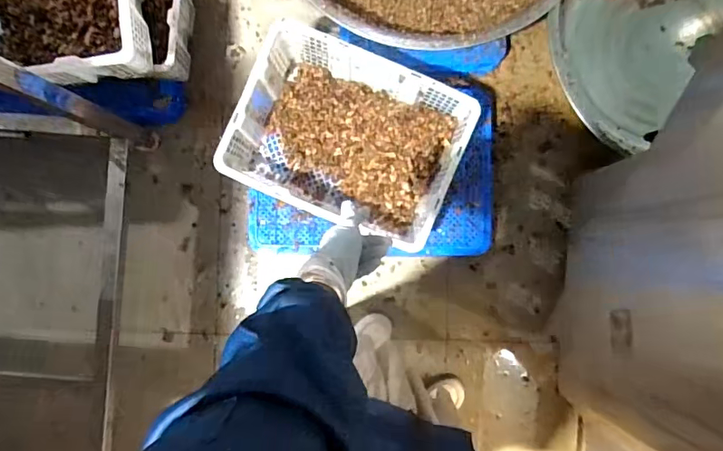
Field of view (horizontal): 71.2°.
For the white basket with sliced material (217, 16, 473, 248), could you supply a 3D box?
[{"bbox_3d":[-0.028,-0.189,1.126,0.466,0.161,0.349,23,89,1],"label":"white basket with sliced material"}]

